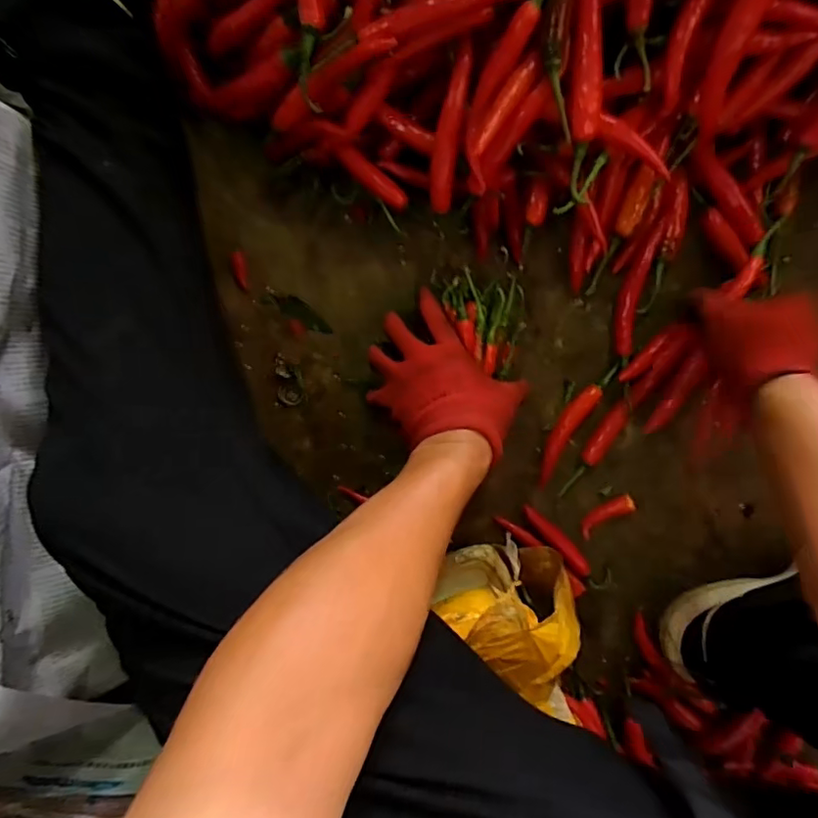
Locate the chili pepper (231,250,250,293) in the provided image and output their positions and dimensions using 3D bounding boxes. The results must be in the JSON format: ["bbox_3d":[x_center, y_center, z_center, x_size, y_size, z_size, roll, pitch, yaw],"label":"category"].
[{"bbox_3d":[-0.160,-0.129,0.545,0.013,0.014,0.037,-5,119,4],"label":"chili pepper"}]

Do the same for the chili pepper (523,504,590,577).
[{"bbox_3d":[0.145,0.128,0.563,0.017,0.019,0.086,-44,92,7],"label":"chili pepper"}]

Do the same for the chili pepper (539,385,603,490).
[{"bbox_3d":[0.145,0.023,0.542,0.021,0.015,0.105,31,98,0],"label":"chili pepper"}]

